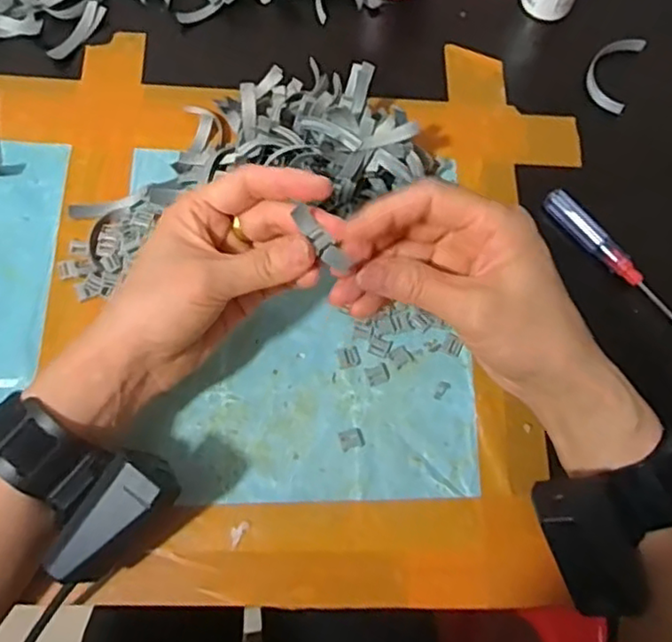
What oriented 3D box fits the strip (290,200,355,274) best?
[{"bbox_3d":[-0.007,-0.039,0.317,0.009,0.004,0.034,-40,99,-15],"label":"strip"}]

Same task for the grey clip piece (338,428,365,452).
[{"bbox_3d":[0.009,0.070,0.387,0.014,0.004,0.012,-17,71,-8],"label":"grey clip piece"}]

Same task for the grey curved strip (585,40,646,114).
[{"bbox_3d":[0.205,-0.185,0.490,0.032,0.013,0.067,23,70,6],"label":"grey curved strip"}]

